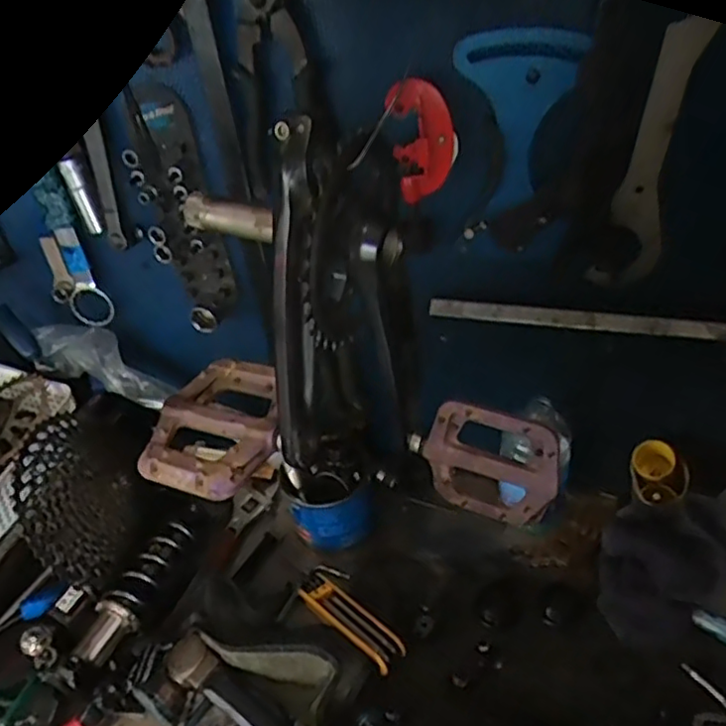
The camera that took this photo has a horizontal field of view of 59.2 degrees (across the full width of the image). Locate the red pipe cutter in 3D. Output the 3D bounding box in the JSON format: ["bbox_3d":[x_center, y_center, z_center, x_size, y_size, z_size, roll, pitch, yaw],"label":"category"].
[{"bbox_3d":[0.051,-0.193,0.561,0.054,0.106,0.019,8,40,21],"label":"red pipe cutter"}]

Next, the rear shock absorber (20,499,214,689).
[{"bbox_3d":[-0.258,0.245,0.700,0.092,0.054,0.223,14,40,25],"label":"rear shock absorber"}]

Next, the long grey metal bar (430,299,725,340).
[{"bbox_3d":[0.259,-0.037,0.613,0.386,0.020,0.017,4,39,16],"label":"long grey metal bar"}]

